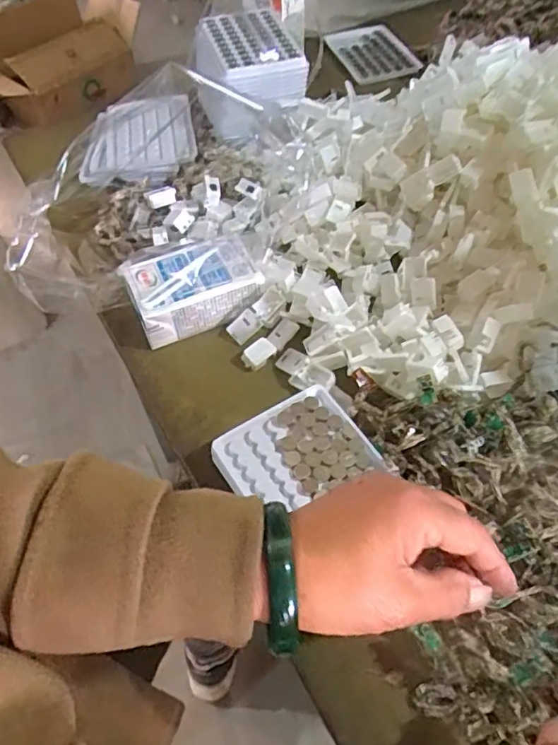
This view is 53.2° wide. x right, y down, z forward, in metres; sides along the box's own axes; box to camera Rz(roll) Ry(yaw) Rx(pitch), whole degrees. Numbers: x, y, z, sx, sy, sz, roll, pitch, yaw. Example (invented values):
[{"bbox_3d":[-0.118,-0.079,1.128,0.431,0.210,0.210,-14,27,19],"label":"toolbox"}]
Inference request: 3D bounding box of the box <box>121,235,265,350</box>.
[{"bbox_3d":[-0.072,-0.073,0.479,0.103,0.044,0.062,-20,57,-11],"label":"box"}]

